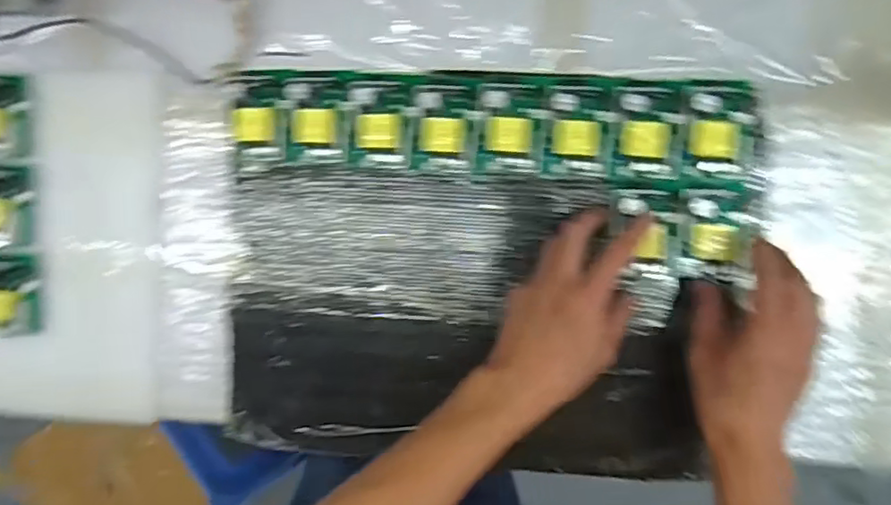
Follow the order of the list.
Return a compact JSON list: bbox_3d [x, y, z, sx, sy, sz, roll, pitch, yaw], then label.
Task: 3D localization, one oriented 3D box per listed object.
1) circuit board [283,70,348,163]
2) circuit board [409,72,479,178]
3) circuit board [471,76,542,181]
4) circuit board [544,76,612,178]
[{"bbox_3d":[-0.116,-0.122,0.544,0.057,0.024,0.082,0,95,5],"label":"circuit board"},{"bbox_3d":[-0.002,-0.112,0.542,0.055,0.021,0.083,5,95,4],"label":"circuit board"},{"bbox_3d":[0.055,-0.107,0.534,0.055,0.026,0.082,4,95,5],"label":"circuit board"},{"bbox_3d":[0.112,-0.107,0.521,0.055,0.020,0.083,0,95,5],"label":"circuit board"}]

